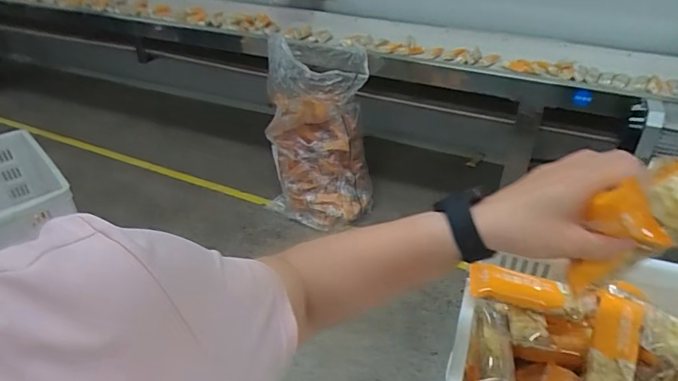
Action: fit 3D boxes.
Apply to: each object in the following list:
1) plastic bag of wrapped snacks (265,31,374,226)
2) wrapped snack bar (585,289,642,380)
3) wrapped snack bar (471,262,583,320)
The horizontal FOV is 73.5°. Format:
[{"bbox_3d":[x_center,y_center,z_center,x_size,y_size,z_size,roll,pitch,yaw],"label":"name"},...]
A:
[{"bbox_3d":[-0.084,-0.206,1.807,0.406,0.660,0.266,6,37,12],"label":"plastic bag of wrapped snacks"},{"bbox_3d":[0.256,0.140,0.422,0.038,0.021,0.121,17,40,25],"label":"wrapped snack bar"},{"bbox_3d":[0.194,0.104,0.479,0.108,0.023,0.036,7,37,12],"label":"wrapped snack bar"}]

